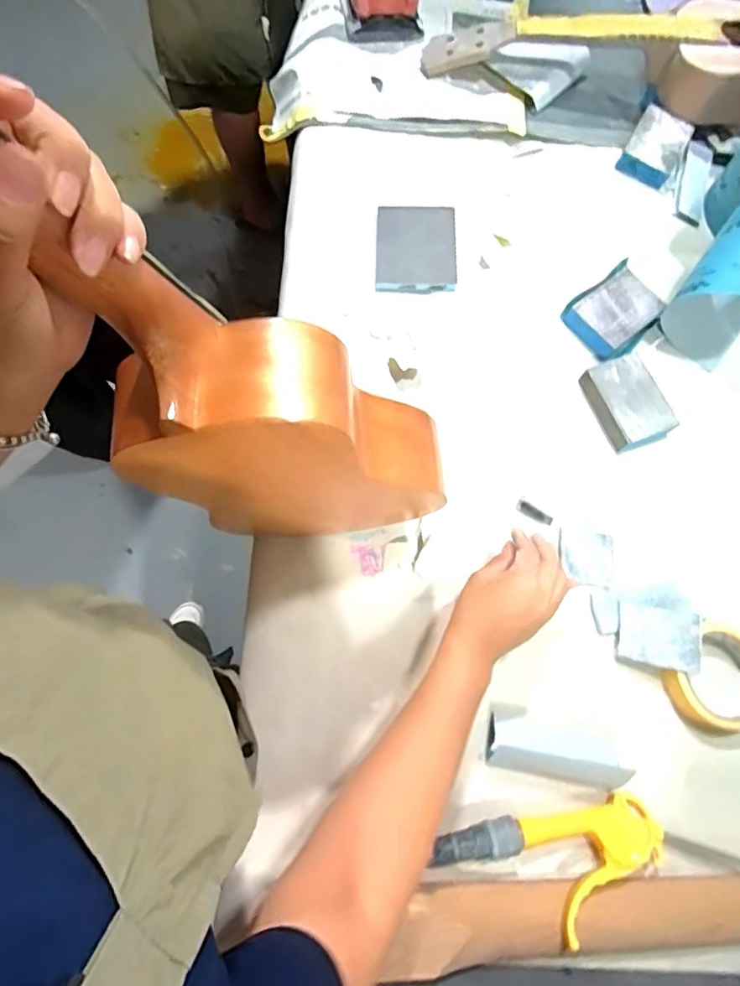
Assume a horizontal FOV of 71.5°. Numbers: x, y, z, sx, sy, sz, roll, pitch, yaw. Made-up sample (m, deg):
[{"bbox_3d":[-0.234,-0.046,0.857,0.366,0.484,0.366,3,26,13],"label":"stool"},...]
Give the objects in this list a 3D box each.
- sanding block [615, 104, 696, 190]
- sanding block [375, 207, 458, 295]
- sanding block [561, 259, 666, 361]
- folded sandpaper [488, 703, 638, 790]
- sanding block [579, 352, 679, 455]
[{"bbox_3d":[0.392,-0.475,0.703,0.071,0.033,0.097,30,76,8],"label":"sanding block"},{"bbox_3d":[0.057,-0.301,0.633,0.097,0.012,0.122,2,72,-3],"label":"sanding block"},{"bbox_3d":[0.296,-0.216,0.617,0.103,0.024,0.087,-36,78,-14],"label":"sanding block"},{"bbox_3d":[0.167,0.230,0.460,0.120,0.042,0.049,13,72,0],"label":"folded sandpaper"},{"bbox_3d":[0.295,-0.105,0.581,0.076,0.024,0.101,-17,74,-9],"label":"sanding block"}]

